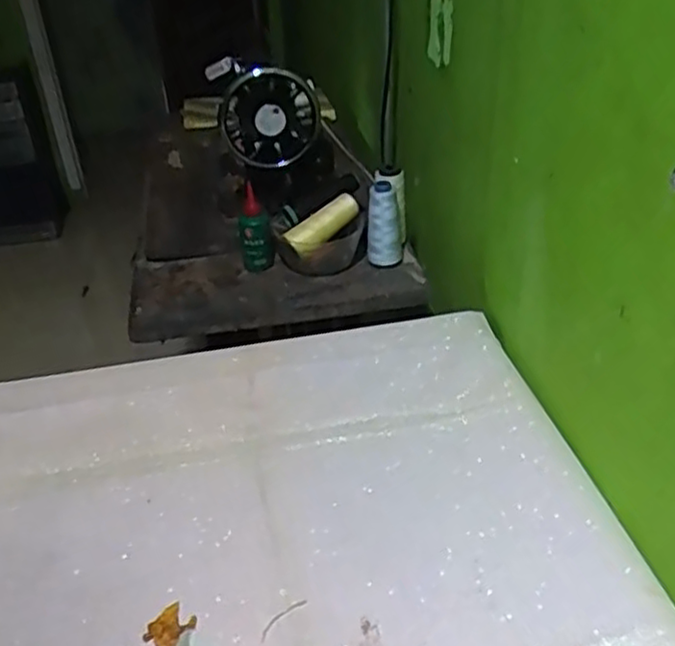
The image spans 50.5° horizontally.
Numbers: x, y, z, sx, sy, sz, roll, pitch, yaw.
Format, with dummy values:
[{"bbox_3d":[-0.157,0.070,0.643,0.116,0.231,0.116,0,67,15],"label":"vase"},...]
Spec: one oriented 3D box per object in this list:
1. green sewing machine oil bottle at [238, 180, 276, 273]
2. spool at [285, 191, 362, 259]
[{"bbox_3d":[-0.111,-0.123,0.962,0.034,0.120,0.029,13,38,26],"label":"green sewing machine oil bottle"},{"bbox_3d":[-0.018,-0.133,0.968,0.107,0.033,0.036,-38,40,-6],"label":"spool"}]

